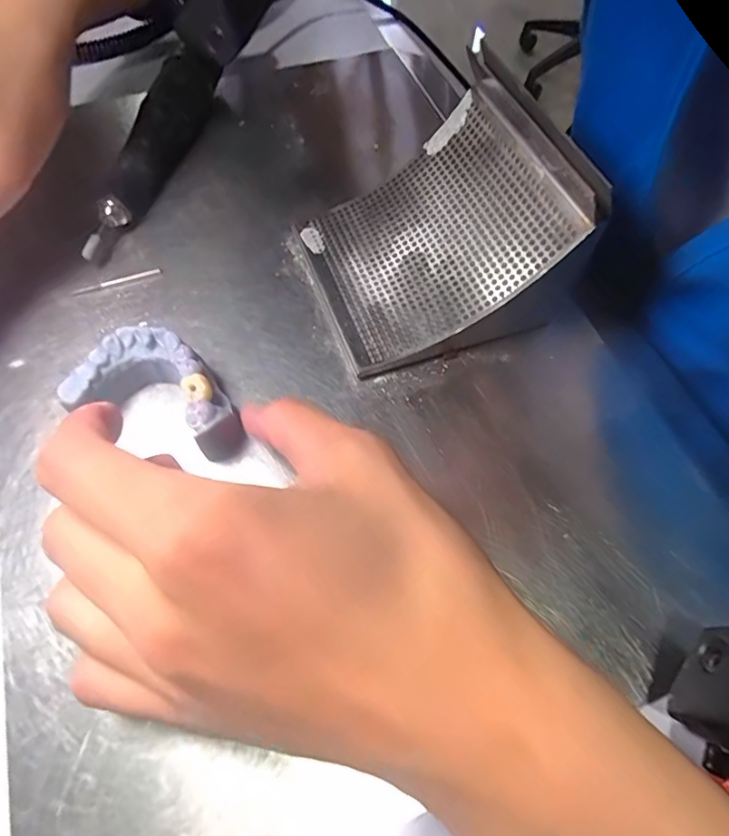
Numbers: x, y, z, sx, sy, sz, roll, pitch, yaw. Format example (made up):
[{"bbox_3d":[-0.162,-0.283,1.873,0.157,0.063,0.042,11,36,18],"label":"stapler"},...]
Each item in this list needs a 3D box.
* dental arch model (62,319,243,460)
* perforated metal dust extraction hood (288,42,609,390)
[{"bbox_3d":[-0.080,-0.011,0.205,0.064,0.028,0.038,13,63,6],"label":"dental arch model"},{"bbox_3d":[0.030,-0.084,0.224,0.103,0.066,0.111,-16,64,-9],"label":"perforated metal dust extraction hood"}]

